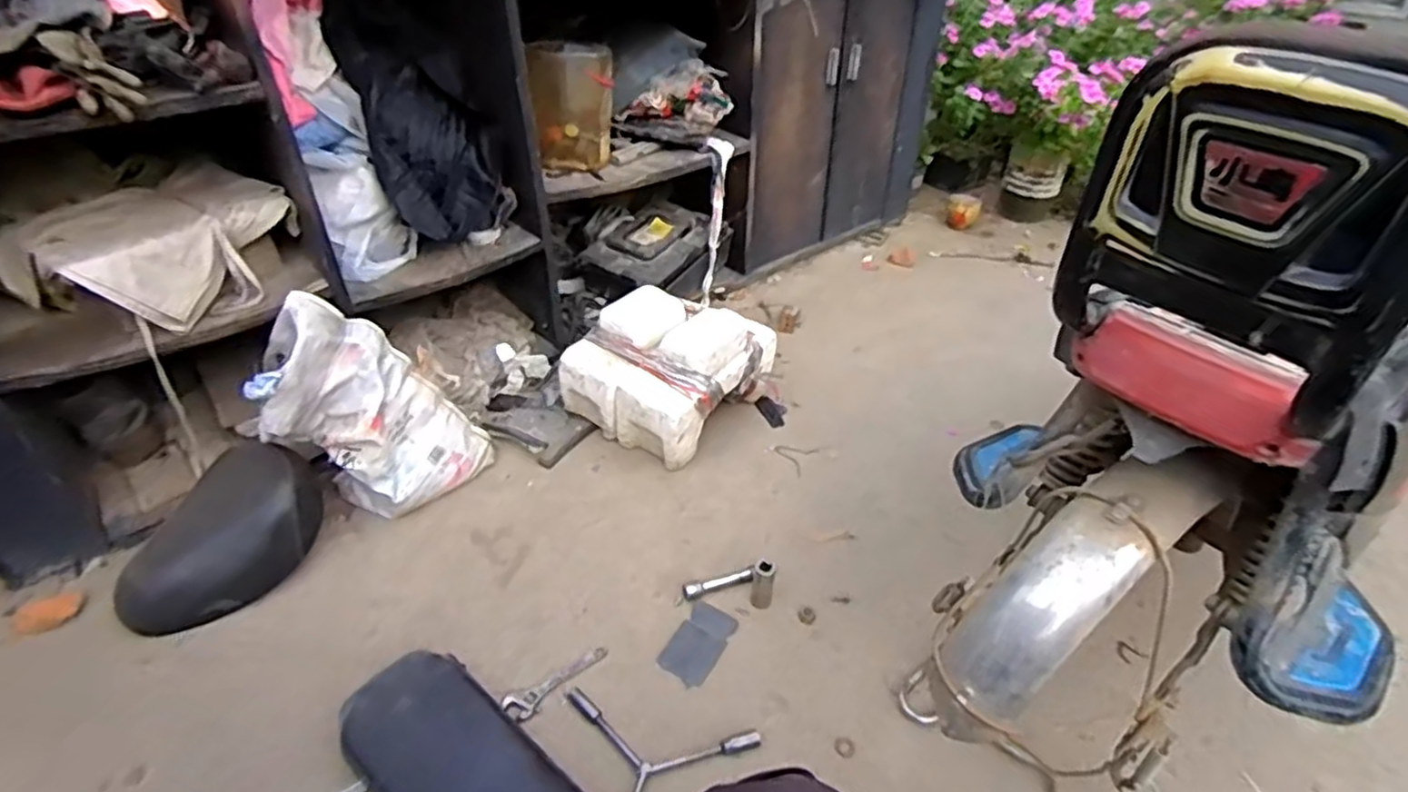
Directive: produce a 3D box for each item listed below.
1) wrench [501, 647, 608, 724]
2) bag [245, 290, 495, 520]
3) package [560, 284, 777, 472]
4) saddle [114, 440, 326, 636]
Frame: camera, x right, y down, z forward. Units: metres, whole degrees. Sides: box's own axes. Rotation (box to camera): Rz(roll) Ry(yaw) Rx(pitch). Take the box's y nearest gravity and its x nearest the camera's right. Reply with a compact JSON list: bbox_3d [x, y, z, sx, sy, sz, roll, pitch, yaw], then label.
[{"bbox_3d":[-0.184,0.363,0.889,0.139,0.016,0.040,-22,44,-29],"label":"wrench"},{"bbox_3d":[-0.487,0.024,1.051,0.284,0.326,0.143,-18,43,-23],"label":"bag"},{"bbox_3d":[-0.058,-0.055,1.271,0.257,0.178,0.309,28,45,29],"label":"package"},{"bbox_3d":[-0.686,0.191,0.988,0.179,0.129,0.274,29,46,30],"label":"saddle"}]

